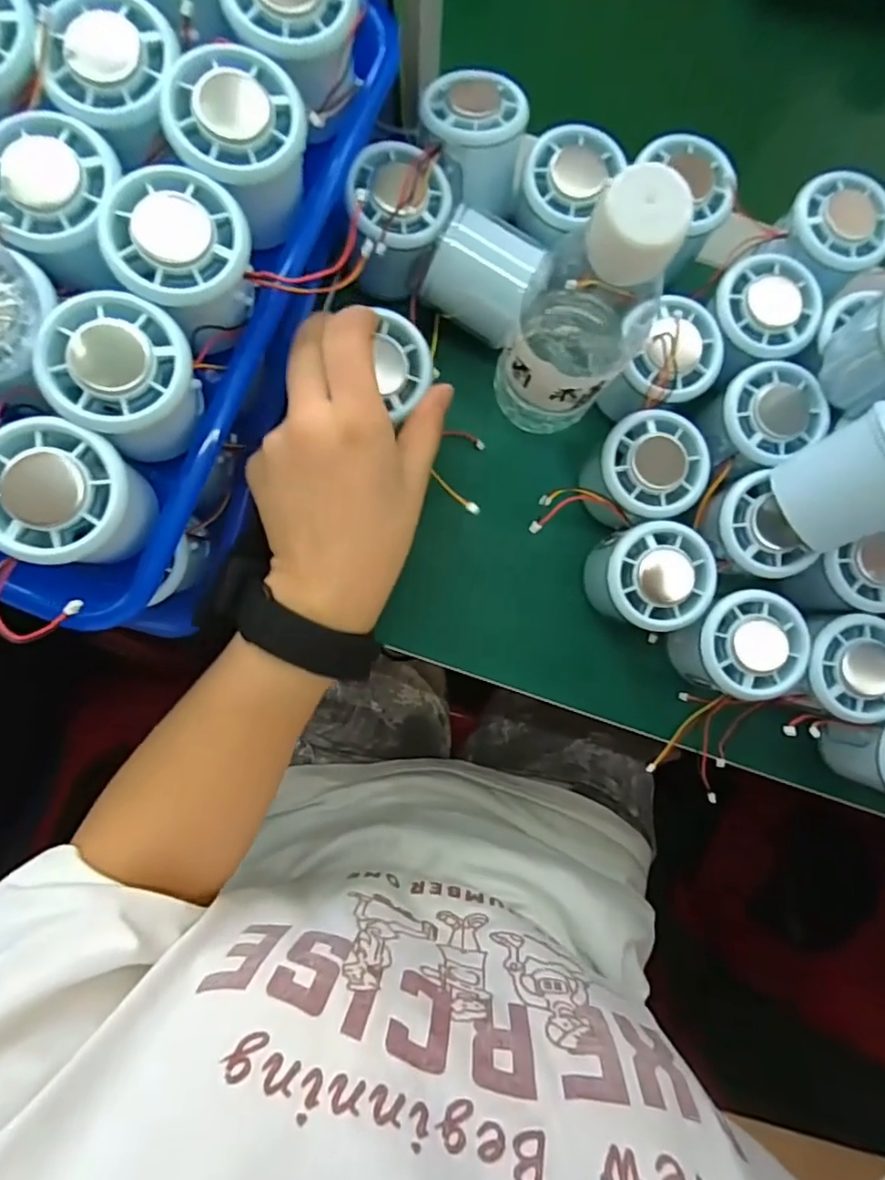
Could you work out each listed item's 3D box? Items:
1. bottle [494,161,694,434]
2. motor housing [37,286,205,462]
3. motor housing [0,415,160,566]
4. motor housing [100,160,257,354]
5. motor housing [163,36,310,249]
[{"bbox_3d":[0.064,-0.130,0.285,0.059,0.176,0.063,21,85,-1],"label":"bottle"},{"bbox_3d":[-0.131,-0.091,0.260,0.054,0.051,0.054,0,86,-3],"label":"motor housing"},{"bbox_3d":[-0.155,-0.038,0.251,0.057,0.038,0.054,0,86,-3],"label":"motor housing"},{"bbox_3d":[-0.111,-0.143,0.259,0.054,0.039,0.052,0,86,-3],"label":"motor housing"},{"bbox_3d":[-0.087,-0.196,0.264,0.051,0.046,0.055,37,85,0],"label":"motor housing"}]

